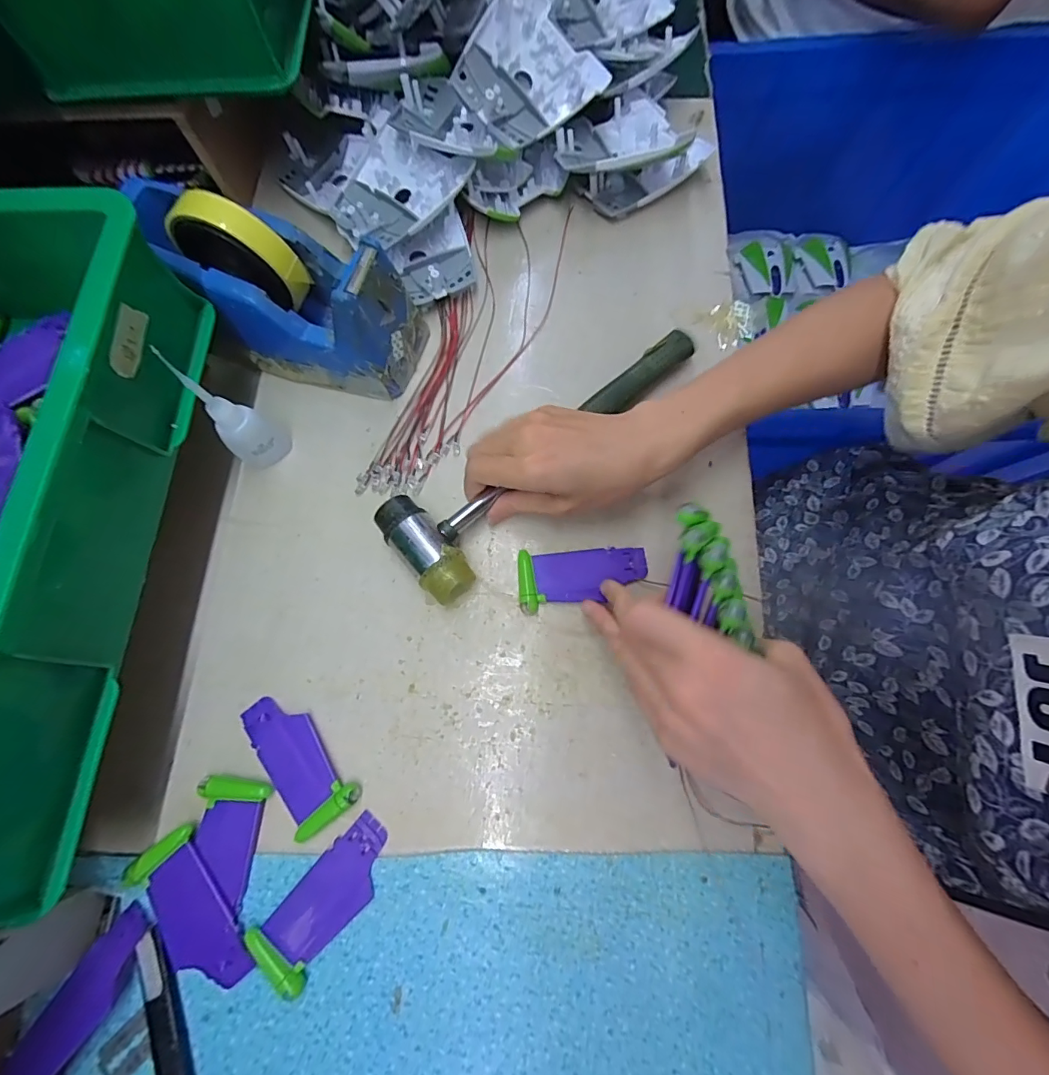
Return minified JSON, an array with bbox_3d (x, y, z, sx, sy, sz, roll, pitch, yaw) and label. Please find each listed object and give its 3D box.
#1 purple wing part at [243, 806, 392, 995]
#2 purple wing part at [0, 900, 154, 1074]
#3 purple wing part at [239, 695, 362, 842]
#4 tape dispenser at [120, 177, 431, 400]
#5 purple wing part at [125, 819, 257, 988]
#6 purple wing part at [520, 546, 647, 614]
[{"bbox_3d":[-0.115,0.212,0.271,0.040,0.010,0.088,42,78,13],"label":"purple wing part"},{"bbox_3d":[-0.245,0.257,0.255,0.032,0.009,0.090,22,62,6],"label":"purple wing part"},{"bbox_3d":[-0.144,0.139,0.294,0.040,0.011,0.089,-36,75,-9],"label":"purple wing part"},{"bbox_3d":[-0.181,-0.181,0.337,0.191,0.106,0.080,20,74,7],"label":"tape dispenser"},{"bbox_3d":[-0.193,0.218,0.271,0.037,0.006,0.090,-36,76,-10],"label":"purple wing part"},{"bbox_3d":[0.040,0.024,0.324,0.090,0.008,0.040,-11,74,-4],"label":"purple wing part"}]

